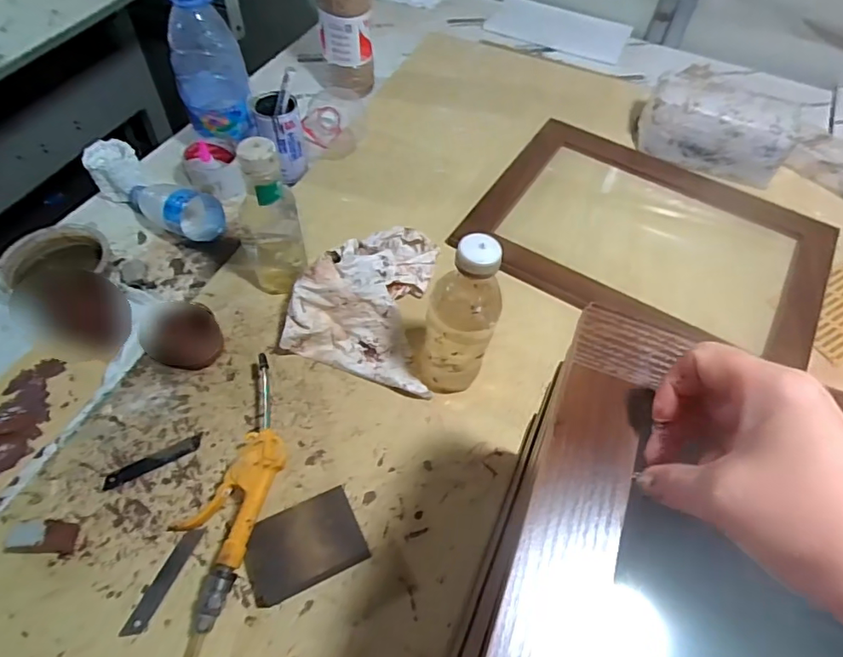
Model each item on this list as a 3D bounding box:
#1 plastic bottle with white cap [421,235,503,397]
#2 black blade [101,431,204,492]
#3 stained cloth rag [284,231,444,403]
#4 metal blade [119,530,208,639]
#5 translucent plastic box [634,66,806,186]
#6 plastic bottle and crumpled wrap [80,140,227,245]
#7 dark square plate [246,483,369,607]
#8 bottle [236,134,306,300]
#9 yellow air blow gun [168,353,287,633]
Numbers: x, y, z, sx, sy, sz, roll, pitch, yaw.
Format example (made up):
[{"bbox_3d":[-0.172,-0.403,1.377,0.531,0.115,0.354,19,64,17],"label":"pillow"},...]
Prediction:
[{"bbox_3d":[0.038,-0.006,0.540,0.072,0.198,0.058,13,55,7],"label":"plastic bottle with white cap"},{"bbox_3d":[-0.273,0.136,0.548,0.096,0.004,0.017,-24,59,-23],"label":"black blade"},{"bbox_3d":[-0.049,-0.048,0.652,0.183,0.074,0.219,17,56,9],"label":"stained cloth rag"},{"bbox_3d":[-0.233,0.228,0.486,0.018,0.006,0.097,20,56,11],"label":"metal blade"},{"bbox_3d":[0.465,-0.319,0.846,0.224,0.109,0.105,24,57,14],"label":"translucent plastic box"},{"bbox_3d":[-0.371,-0.185,0.750,0.217,0.070,0.073,28,58,16],"label":"plastic bottle and crumpled wrap"},{"bbox_3d":[-0.109,0.201,0.493,0.104,0.031,0.071,-20,58,-16],"label":"dark square plate"},{"bbox_3d":[-0.168,-0.113,0.617,0.067,0.211,0.058,-36,64,-25],"label":"bottle"},{"bbox_3d":[-0.177,0.143,0.518,0.083,0.052,0.245,16,56,9],"label":"yellow air blow gun"}]

